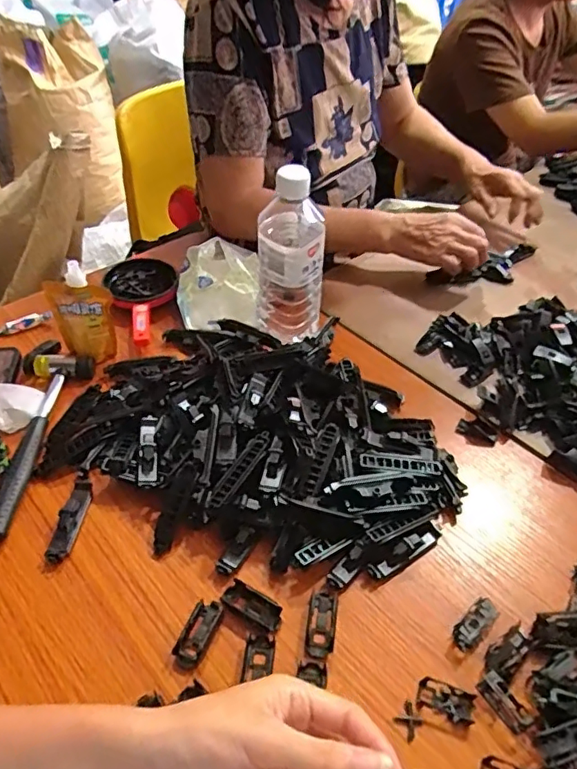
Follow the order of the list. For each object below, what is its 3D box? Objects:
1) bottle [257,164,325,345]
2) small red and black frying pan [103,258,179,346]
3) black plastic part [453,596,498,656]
[{"bbox_3d":[0.003,-0.129,0.585,0.069,0.194,0.072,2,45,0],"label":"bottle"},{"bbox_3d":[-0.174,-0.106,0.679,0.086,0.024,0.170,-15,47,-16],"label":"small red and black frying pan"},{"bbox_3d":[0.145,0.183,0.422,0.044,0.012,0.020,-34,55,-30],"label":"black plastic part"}]

